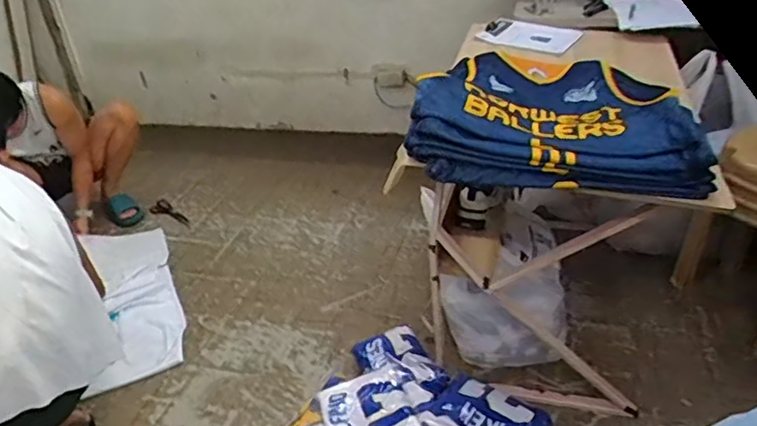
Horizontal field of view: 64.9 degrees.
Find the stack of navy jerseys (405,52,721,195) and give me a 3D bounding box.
[{"bbox_3d":[0.355,-0.208,1.238,0.552,0.152,0.383,1,32,9],"label":"stack of navy jerseys"}]

